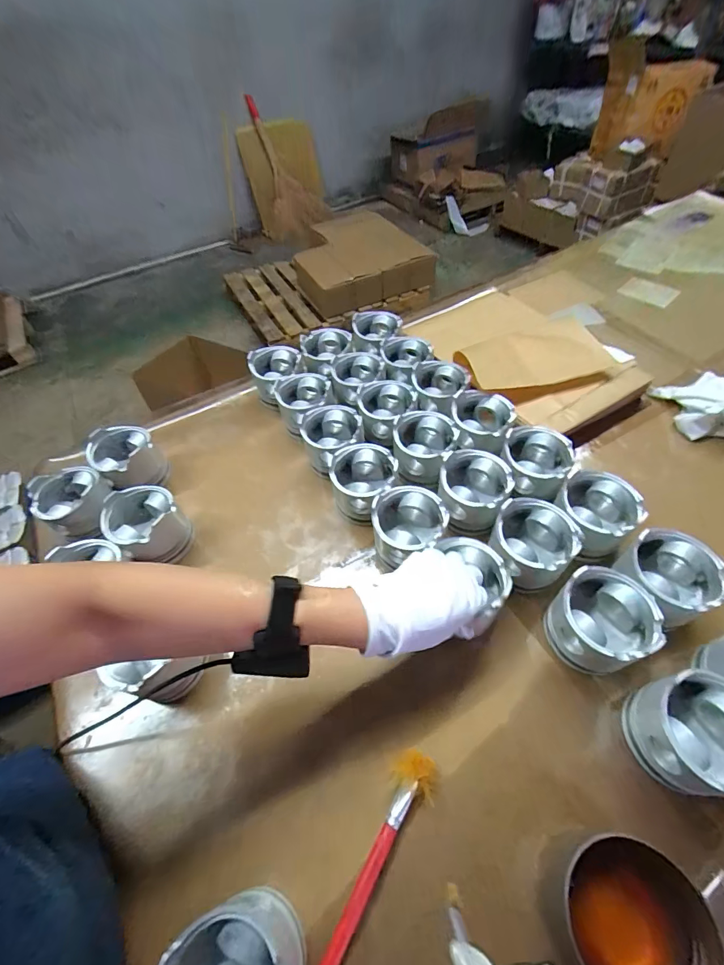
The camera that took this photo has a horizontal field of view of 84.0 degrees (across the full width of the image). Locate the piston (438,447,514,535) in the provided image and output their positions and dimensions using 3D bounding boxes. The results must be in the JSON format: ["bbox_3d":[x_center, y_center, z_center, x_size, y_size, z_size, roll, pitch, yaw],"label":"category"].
[{"bbox_3d":[0.151,0.013,0.548,0.091,0.072,0.096,-3,52,4],"label":"piston"}]

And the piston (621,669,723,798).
[{"bbox_3d":[0.309,0.236,0.375,0.092,0.086,0.093,-3,52,4],"label":"piston"}]

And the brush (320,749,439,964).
[{"bbox_3d":[-0.015,0.370,0.336,0.039,0.019,0.280,26,59,24],"label":"brush"}]

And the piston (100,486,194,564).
[{"bbox_3d":[-0.297,0.060,0.559,0.089,0.083,0.088,-3,52,4],"label":"piston"}]

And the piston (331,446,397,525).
[{"bbox_3d":[0.005,0.005,0.577,0.089,0.081,0.096,5,53,10],"label":"piston"}]

